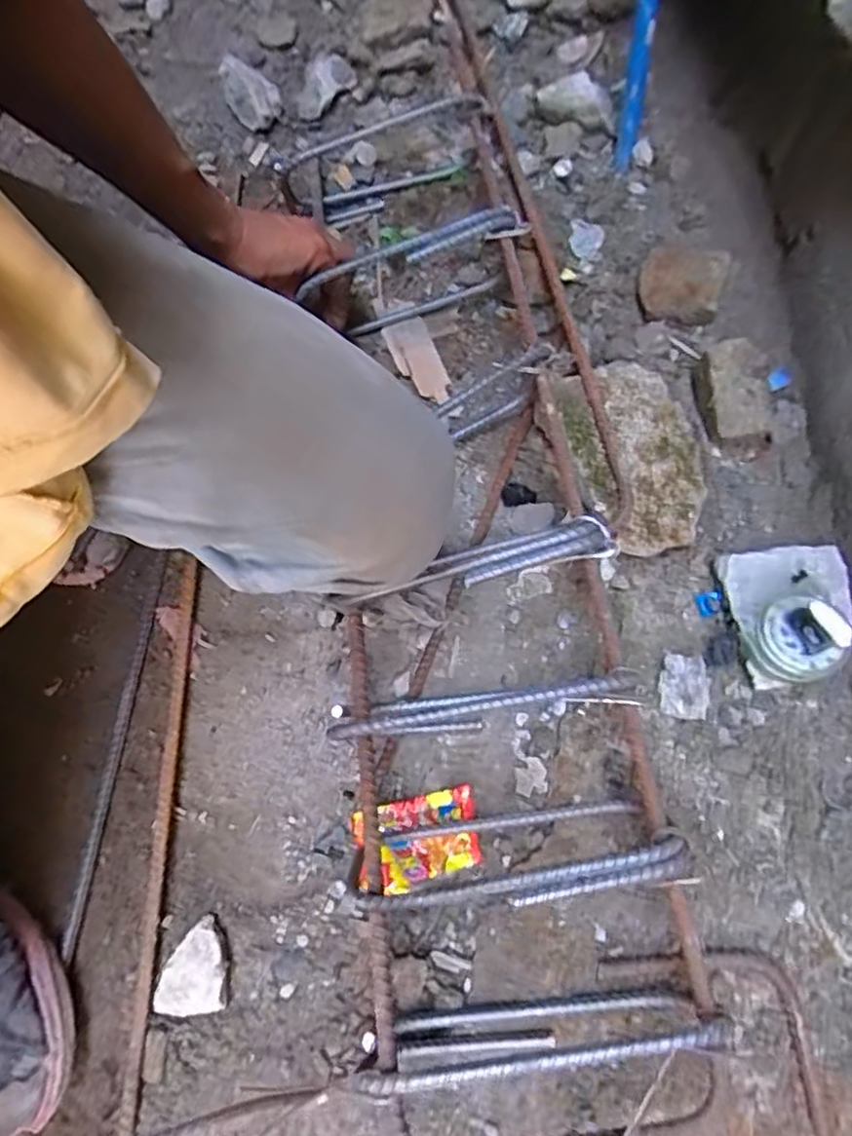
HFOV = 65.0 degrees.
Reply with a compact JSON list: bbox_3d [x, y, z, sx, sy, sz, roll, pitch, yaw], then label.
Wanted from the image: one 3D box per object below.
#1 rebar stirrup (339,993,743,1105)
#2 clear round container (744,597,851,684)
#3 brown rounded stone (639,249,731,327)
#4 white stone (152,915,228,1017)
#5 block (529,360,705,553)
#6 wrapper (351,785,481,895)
[{"bbox_3d":[0.064,0.273,0.387,0.197,0.112,0.018,-8,68,-2],"label":"rebar stirrup"},{"bbox_3d":[0.261,0.051,0.467,0.050,0.036,0.054,-21,70,-9],"label":"clear round container"},{"bbox_3d":[0.238,-0.264,0.631,0.069,0.044,0.073,0,68,1],"label":"brown rounded stone"},{"bbox_3d":[-0.160,0.272,0.455,0.048,0.021,0.055,-8,68,-2],"label":"white stone"},{"bbox_3d":[0.172,-0.098,0.567,0.109,0.039,0.181,-22,70,-9],"label":"block"},{"bbox_3d":[-0.006,0.196,0.481,0.087,0.016,0.057,-13,68,-4],"label":"wrapper"}]

